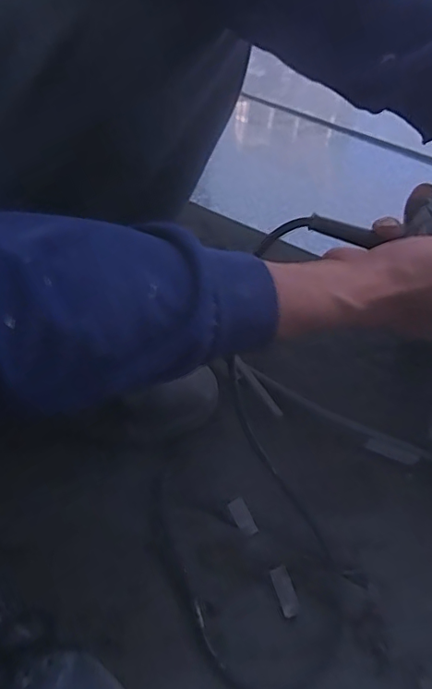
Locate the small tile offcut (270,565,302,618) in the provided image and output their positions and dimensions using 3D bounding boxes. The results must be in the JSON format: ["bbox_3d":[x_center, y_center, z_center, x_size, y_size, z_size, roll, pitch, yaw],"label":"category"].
[{"bbox_3d":[0.067,0.241,0.519,0.018,0.004,0.045,-15,55,-13],"label":"small tile offcut"}]

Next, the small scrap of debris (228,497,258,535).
[{"bbox_3d":[0.028,0.181,0.558,0.018,0.004,0.039,-21,57,-17],"label":"small scrap of debris"}]

